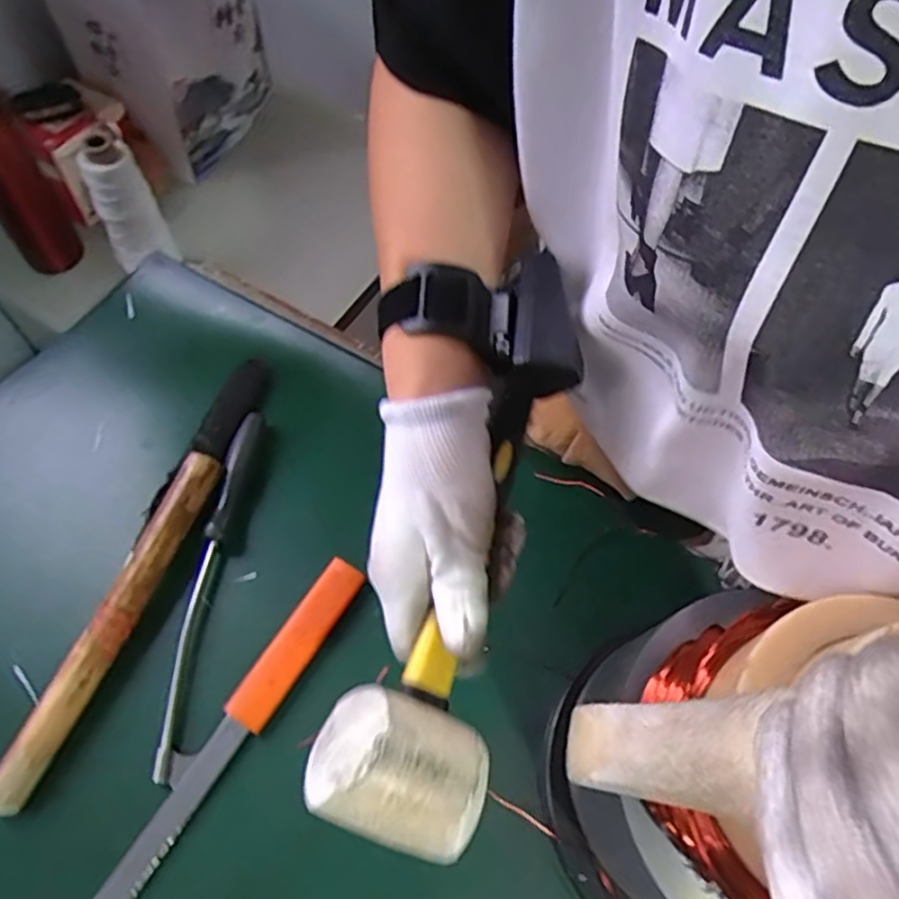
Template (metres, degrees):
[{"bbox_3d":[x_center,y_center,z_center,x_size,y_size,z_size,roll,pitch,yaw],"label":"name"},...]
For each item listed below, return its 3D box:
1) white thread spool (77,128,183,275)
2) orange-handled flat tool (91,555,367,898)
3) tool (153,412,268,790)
[{"bbox_3d":[-0.337,-0.253,0.700,0.061,0.153,0.057,1,62,-2],"label":"white thread spool"},{"bbox_3d":[-0.138,0.182,0.404,0.027,0.017,0.267,29,64,12],"label":"orange-handled flat tool"},{"bbox_3d":[-0.161,0.081,0.445,0.019,0.017,0.246,6,61,1],"label":"tool"}]

